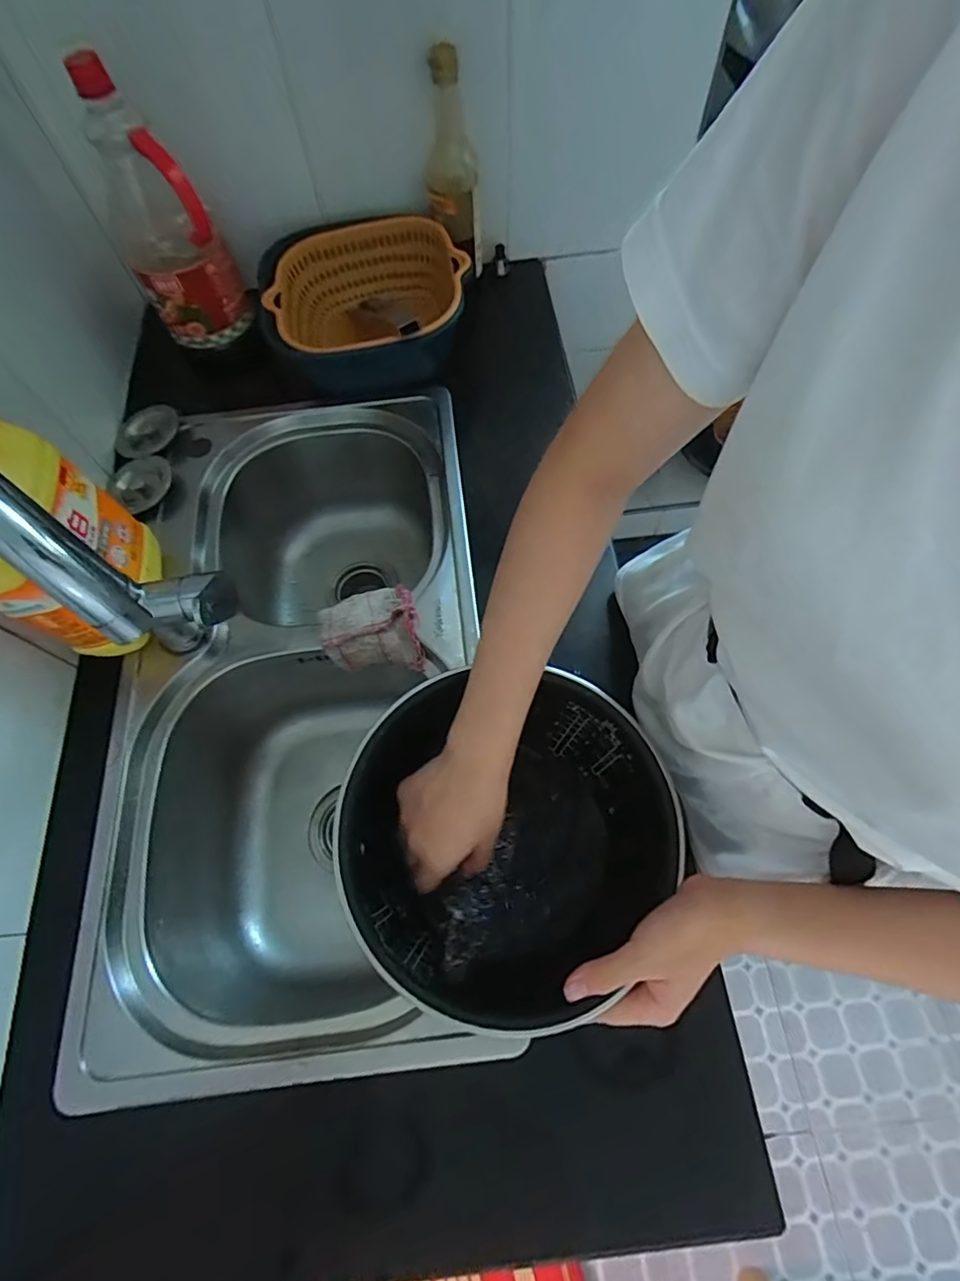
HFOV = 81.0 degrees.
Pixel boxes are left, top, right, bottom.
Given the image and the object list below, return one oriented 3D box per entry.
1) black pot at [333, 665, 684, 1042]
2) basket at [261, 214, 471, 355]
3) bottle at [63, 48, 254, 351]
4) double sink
[{"bbox_3d":[0.025,0.149,0.430,0.233,0.130,0.221,-2,66,2],"label":"black pot"},{"bbox_3d":[-0.135,-0.409,0.713,0.228,0.111,0.216,-5,65,0],"label":"basket"},{"bbox_3d":[-0.347,-0.457,0.606,0.105,0.252,0.117,-27,67,-9],"label":"bottle"},{"bbox_3d":[-0.199,0.042,0.666,0.370,0.209,0.744,-2,66,2],"label":"double sink"}]

